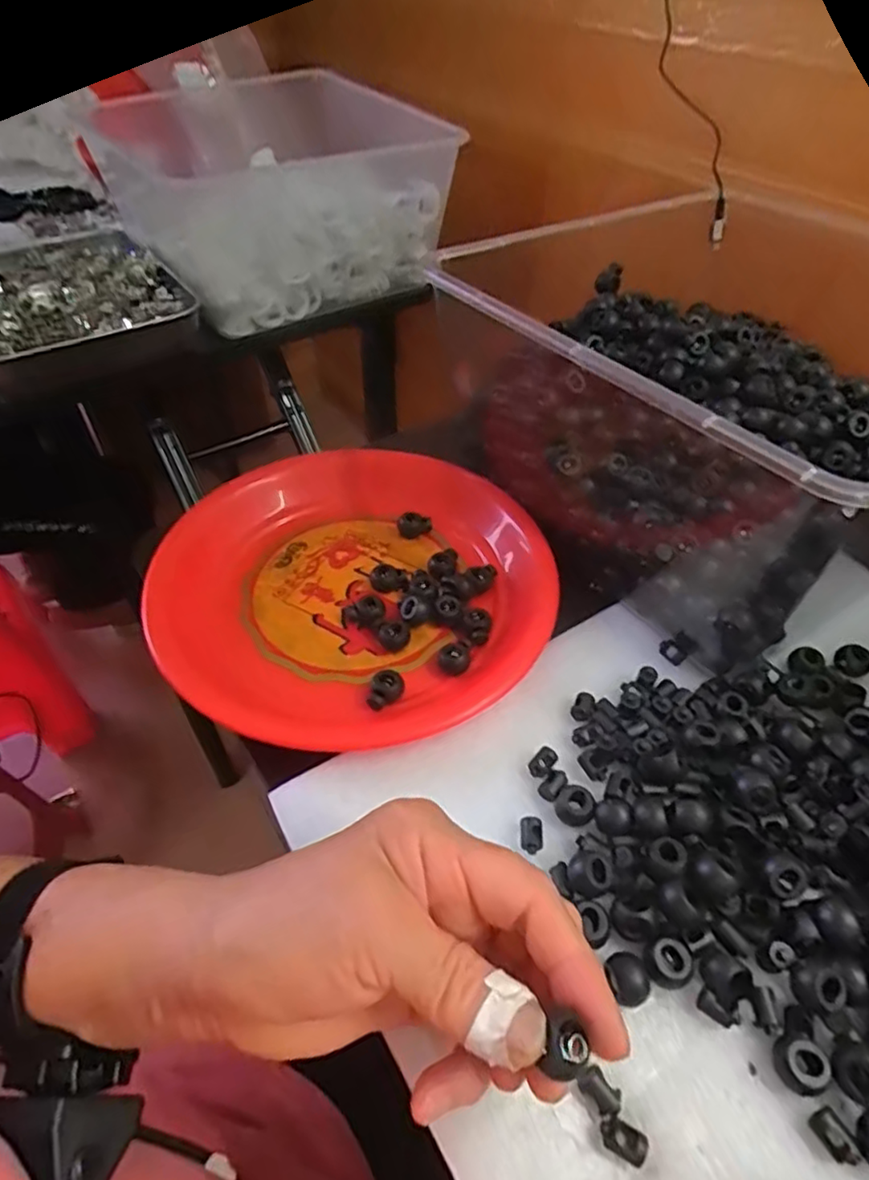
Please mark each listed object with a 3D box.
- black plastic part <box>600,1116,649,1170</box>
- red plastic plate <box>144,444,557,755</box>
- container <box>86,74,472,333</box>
[{"bbox_3d":[0.064,0.184,0.214,0.016,0.006,0.009,22,51,19],"label":"black plastic part"},{"bbox_3d":[-0.044,-0.006,0.373,0.211,0.041,0.218,0,47,0],"label":"red plastic plate"},{"bbox_3d":[-0.133,-0.374,0.617,0.279,0.170,0.142,-30,54,-26],"label":"container"}]

